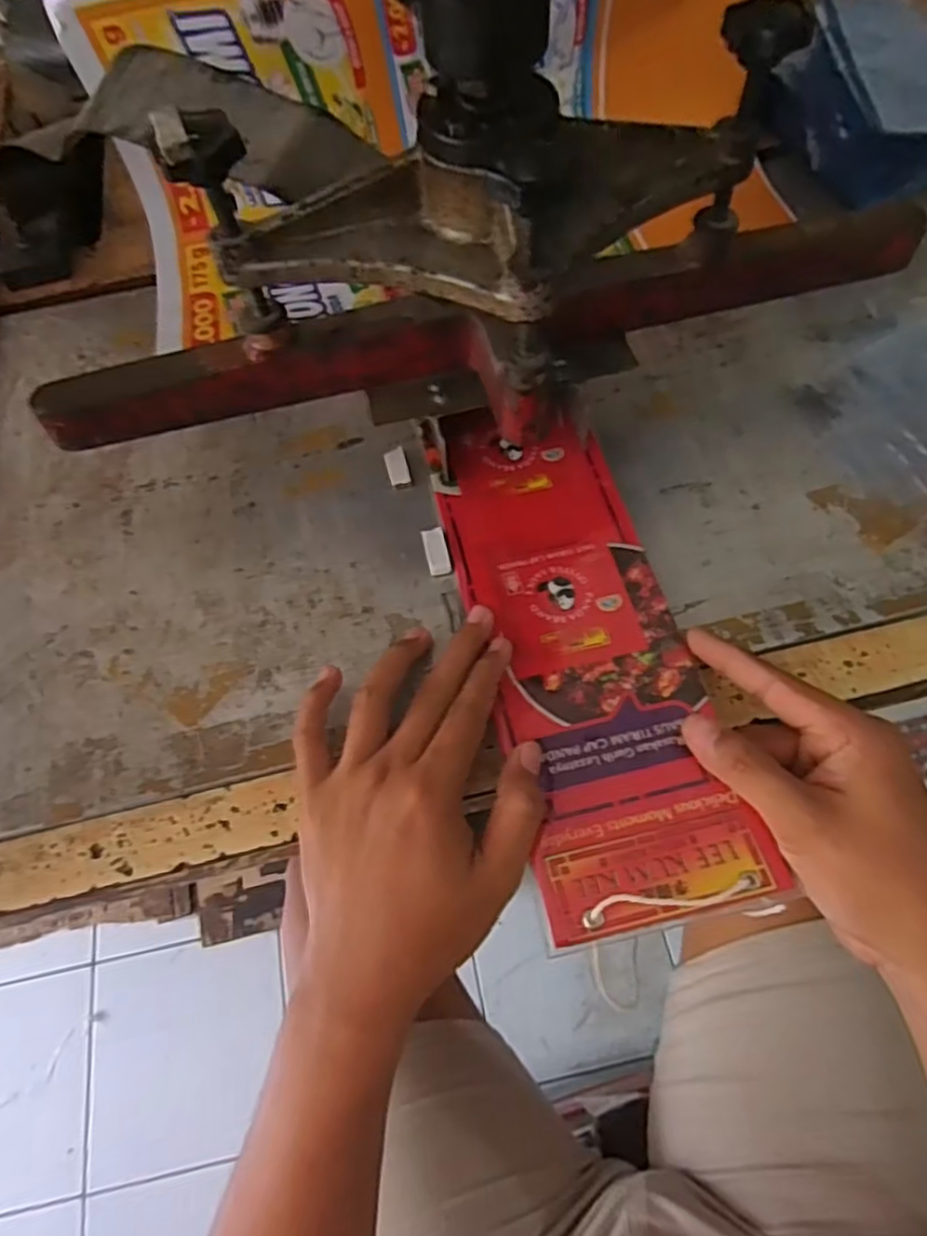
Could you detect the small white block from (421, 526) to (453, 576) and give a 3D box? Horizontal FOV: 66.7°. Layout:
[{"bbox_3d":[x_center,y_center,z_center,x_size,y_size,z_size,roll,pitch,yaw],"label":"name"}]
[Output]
[{"bbox_3d":[-0.015,-0.038,0.399,0.013,0.006,0.029,-13,62,-3],"label":"small white block"}]

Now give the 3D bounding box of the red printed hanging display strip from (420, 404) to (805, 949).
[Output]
[{"bbox_3d":[0.057,0.001,0.370,0.101,0.011,0.299,-13,60,-3],"label":"red printed hanging display strip"}]

